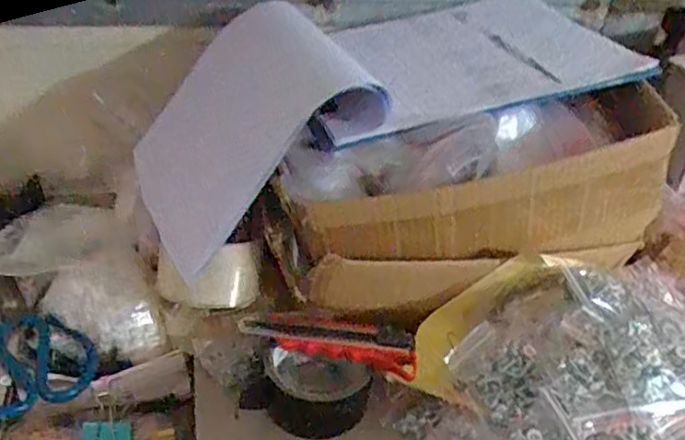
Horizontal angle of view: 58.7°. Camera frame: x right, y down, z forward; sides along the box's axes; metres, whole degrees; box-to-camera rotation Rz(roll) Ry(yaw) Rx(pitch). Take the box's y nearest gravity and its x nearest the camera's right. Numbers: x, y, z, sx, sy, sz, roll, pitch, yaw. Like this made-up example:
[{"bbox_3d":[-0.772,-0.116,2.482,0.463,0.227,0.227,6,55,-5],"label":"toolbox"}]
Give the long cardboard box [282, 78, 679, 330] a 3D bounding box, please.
[{"bbox_3d":[0.117,-0.011,0.517,0.313,0.160,0.074,-14,36,-5],"label":"long cardboard box"}]

